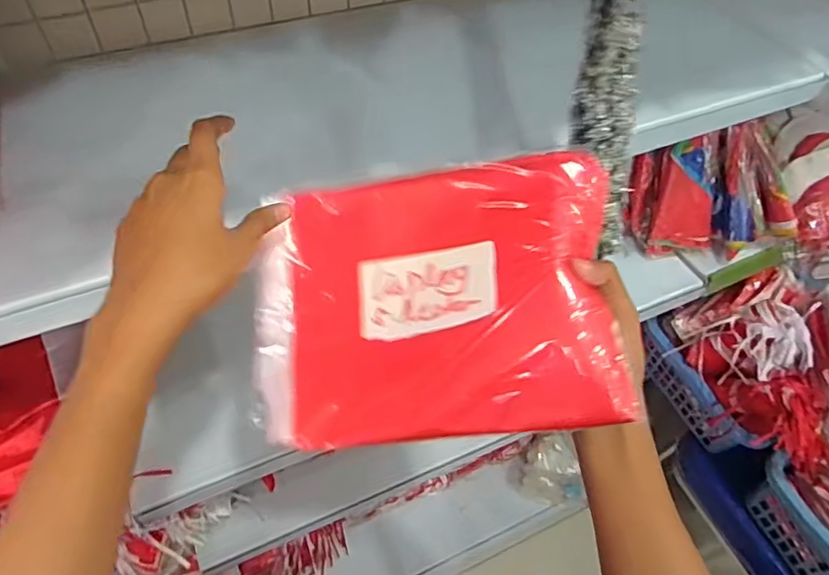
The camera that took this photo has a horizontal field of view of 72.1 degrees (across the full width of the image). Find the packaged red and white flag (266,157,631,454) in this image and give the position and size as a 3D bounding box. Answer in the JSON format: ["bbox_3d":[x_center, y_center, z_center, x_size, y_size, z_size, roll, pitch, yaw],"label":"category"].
[{"bbox_3d":[0.006,0.009,0.385,0.240,0.016,0.179,-7,80,19],"label":"packaged red and white flag"}]

